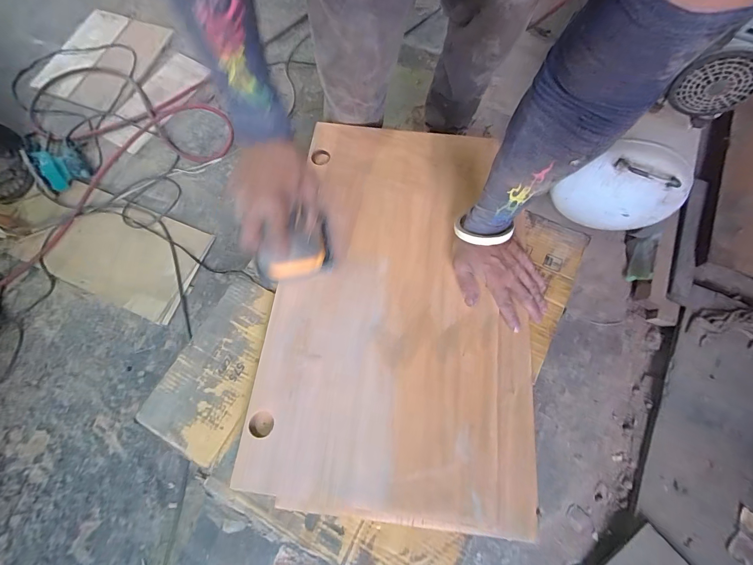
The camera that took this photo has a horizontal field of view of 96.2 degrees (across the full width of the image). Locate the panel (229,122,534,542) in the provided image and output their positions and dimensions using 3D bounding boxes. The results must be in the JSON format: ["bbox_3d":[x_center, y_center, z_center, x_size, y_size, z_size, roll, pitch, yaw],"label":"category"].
[{"bbox_3d":[0.043,0.014,0.535,0.390,0.020,0.615,7,72,3],"label":"panel"}]

